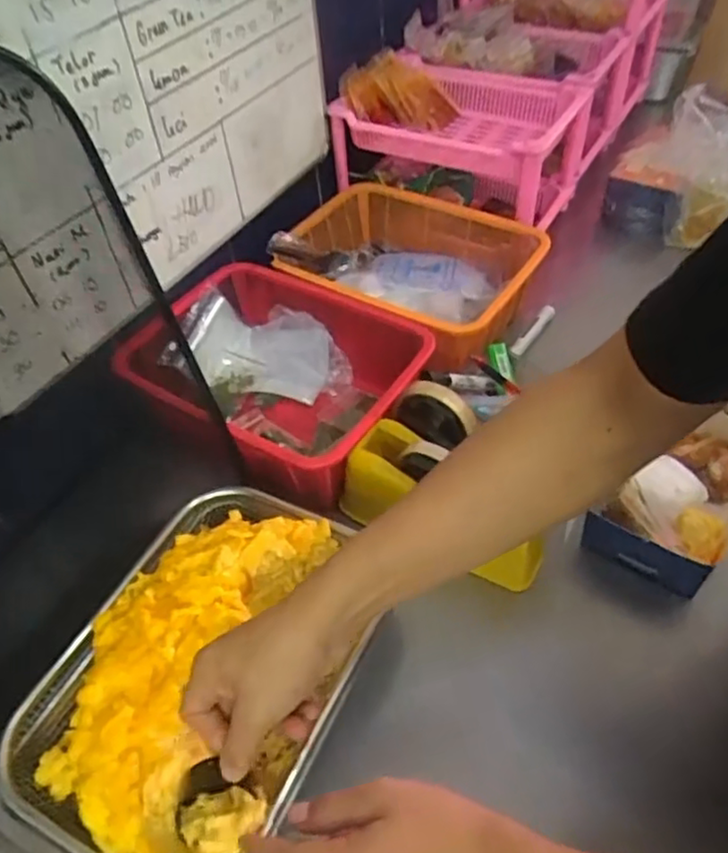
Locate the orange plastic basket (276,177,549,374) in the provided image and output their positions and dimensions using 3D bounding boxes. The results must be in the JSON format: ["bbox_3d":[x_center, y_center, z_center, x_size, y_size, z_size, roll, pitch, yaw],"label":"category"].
[{"bbox_3d":[0.057,-0.190,0.837,0.293,0.082,0.248,20,53,21],"label":"orange plastic basket"}]

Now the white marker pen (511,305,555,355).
[{"bbox_3d":[0.210,-0.119,0.833,0.013,0.017,0.105,27,56,26],"label":"white marker pen"}]

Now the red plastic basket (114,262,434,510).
[{"bbox_3d":[-0.091,-0.047,0.745,0.295,0.115,0.222,25,55,24],"label":"red plastic basket"}]

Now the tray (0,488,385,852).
[{"bbox_3d":[-0.119,0.180,0.517,0.211,0.077,0.295,19,53,20],"label":"tray"}]

